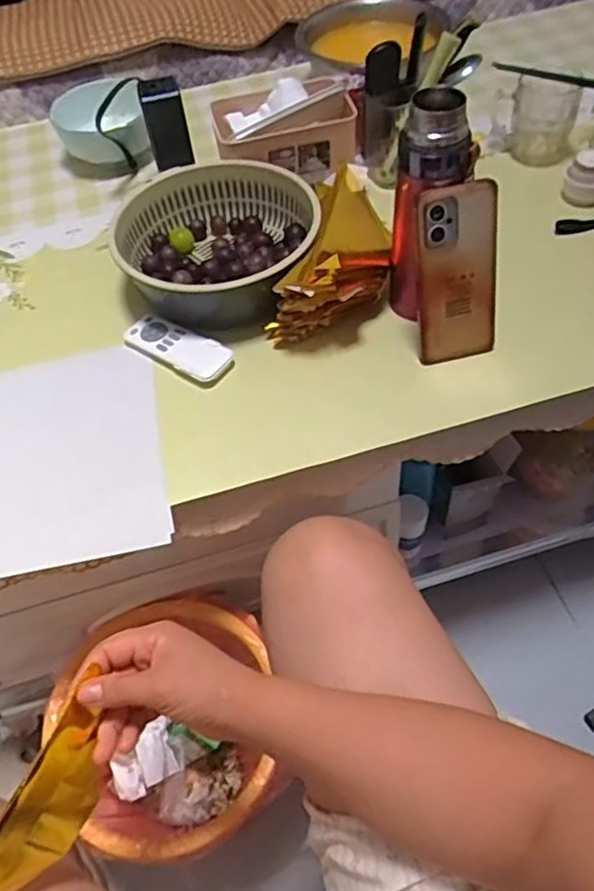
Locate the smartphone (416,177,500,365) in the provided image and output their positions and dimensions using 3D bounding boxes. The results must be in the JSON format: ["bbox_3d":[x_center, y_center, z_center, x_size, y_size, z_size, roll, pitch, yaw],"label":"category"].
[{"bbox_3d":[0.149,-0.156,0.605,0.072,0.160,0.014,-10,33,-3],"label":"smartphone"}]

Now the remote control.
[{"bbox_3d":[-0.125,-0.103,0.685,0.122,0.008,0.048,28,61,23],"label":"remote control"}]

